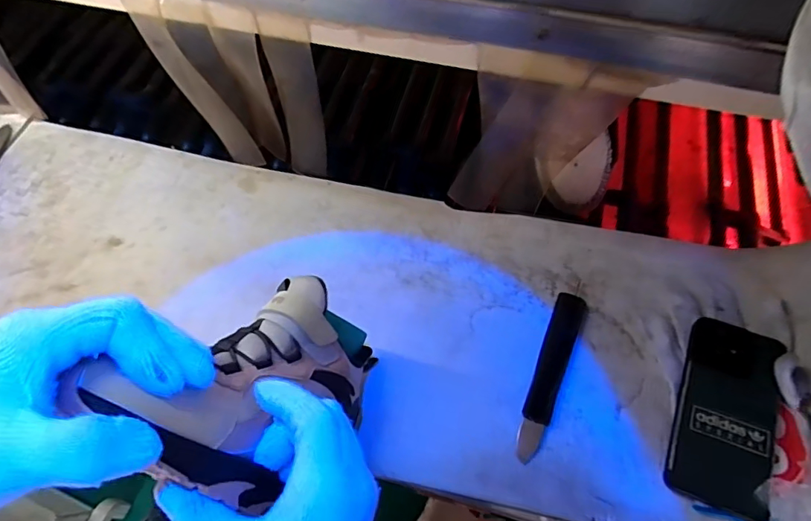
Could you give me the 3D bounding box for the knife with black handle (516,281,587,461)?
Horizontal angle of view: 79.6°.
[{"bbox_3d":[0.140,0.100,0.465,0.030,0.012,0.177,22,66,13],"label":"knife with black handle"}]

